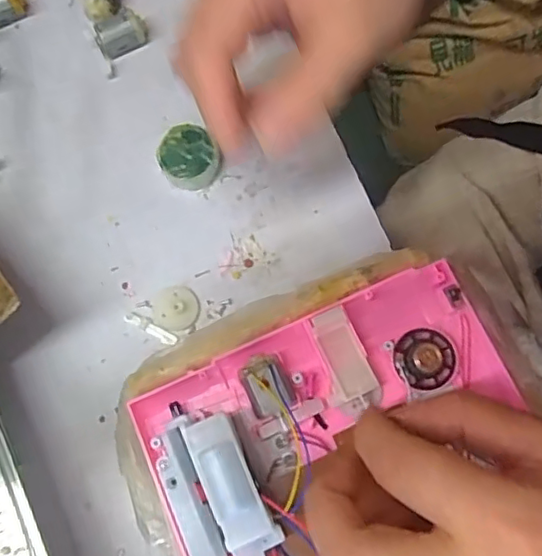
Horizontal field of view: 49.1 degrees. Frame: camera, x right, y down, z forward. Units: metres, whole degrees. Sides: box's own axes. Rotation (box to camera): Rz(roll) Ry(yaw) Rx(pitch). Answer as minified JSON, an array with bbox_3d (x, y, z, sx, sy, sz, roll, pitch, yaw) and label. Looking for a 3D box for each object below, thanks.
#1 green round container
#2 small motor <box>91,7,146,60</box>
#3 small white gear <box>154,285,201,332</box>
[{"bbox_3d":[-0.046,-0.067,0.334,0.032,0.018,0.032,0,75,-1],"label":"green round container"},{"bbox_3d":[-0.090,-0.145,0.352,0.032,0.019,0.018,-20,76,-6],"label":"small motor"},{"bbox_3d":[-0.050,0.016,0.317,0.023,0.006,0.023,0,75,-1],"label":"small white gear"}]

